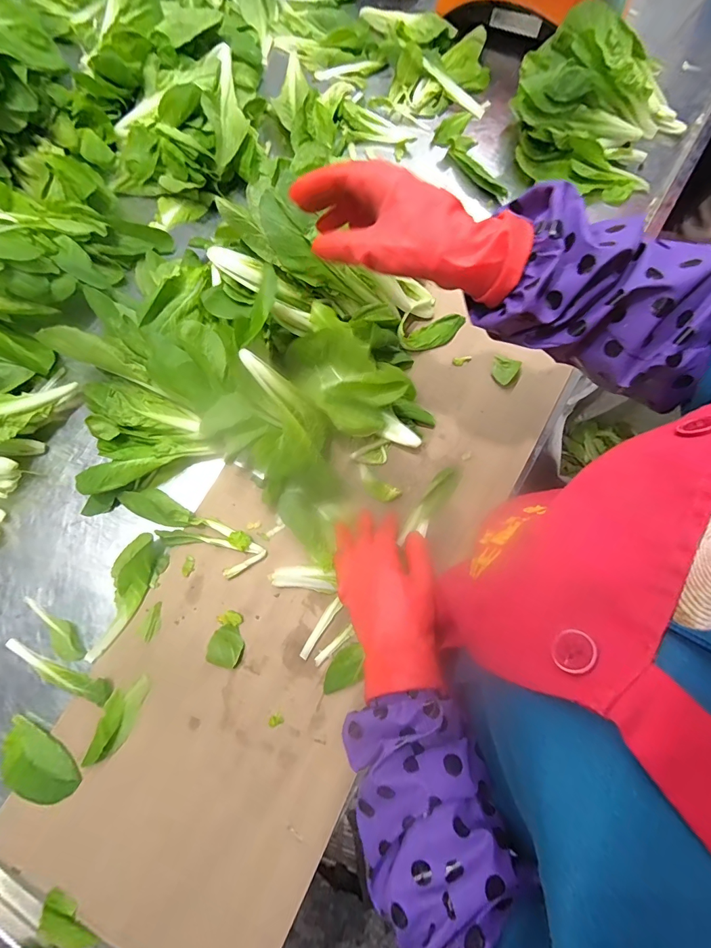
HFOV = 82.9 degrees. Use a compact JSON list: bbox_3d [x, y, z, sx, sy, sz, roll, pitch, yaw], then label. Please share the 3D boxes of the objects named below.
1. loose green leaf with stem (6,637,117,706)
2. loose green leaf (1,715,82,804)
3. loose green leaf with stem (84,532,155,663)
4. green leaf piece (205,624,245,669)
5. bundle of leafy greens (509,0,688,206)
[{"bbox_3d":[-0.307,0.204,0.412,0.121,0.010,0.022,20,76,4],"label":"loose green leaf with stem"},{"bbox_3d":[-0.313,0.286,0.393,0.090,0.011,0.049,30,77,6],"label":"loose green leaf"},{"bbox_3d":[-0.249,0.131,0.429,0.039,0.024,0.134,12,75,1],"label":"loose green leaf with stem"},{"bbox_3d":[-0.135,0.181,0.423,0.034,0.018,0.038,20,76,4],"label":"green leaf piece"},{"bbox_3d":[0.348,-0.522,0.570,0.238,0.093,0.216,28,76,5],"label":"bundle of leafy greens"}]

